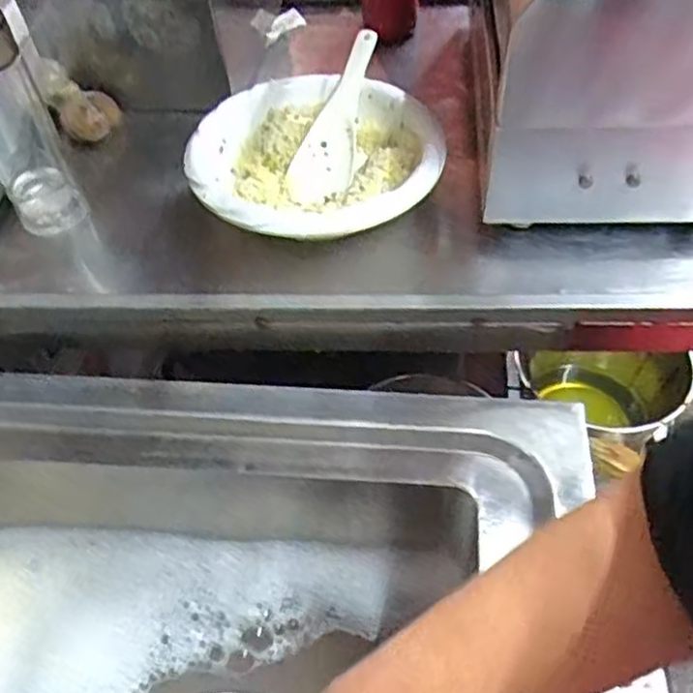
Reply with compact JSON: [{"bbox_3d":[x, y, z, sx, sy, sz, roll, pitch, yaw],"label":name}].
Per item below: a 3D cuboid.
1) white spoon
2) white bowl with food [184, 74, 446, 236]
[{"bbox_3d":[-0.005,-0.231,0.727,0.064,0.032,0.207,15,78,16],"label":"white spoon"},{"bbox_3d":[-0.028,-0.175,0.694,0.235,0.047,0.231,-2,50,3],"label":"white bowl with food"}]

